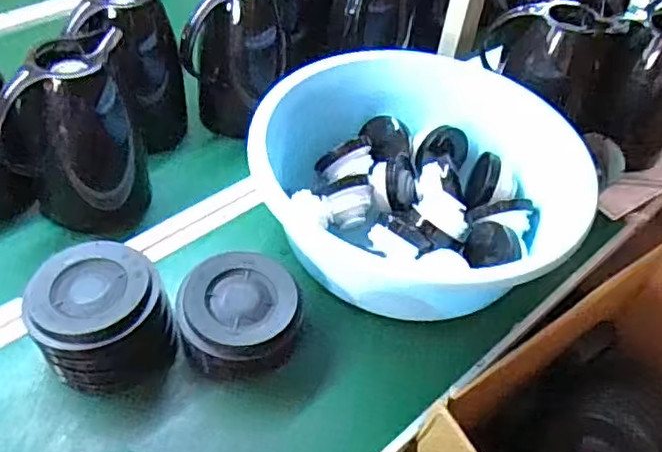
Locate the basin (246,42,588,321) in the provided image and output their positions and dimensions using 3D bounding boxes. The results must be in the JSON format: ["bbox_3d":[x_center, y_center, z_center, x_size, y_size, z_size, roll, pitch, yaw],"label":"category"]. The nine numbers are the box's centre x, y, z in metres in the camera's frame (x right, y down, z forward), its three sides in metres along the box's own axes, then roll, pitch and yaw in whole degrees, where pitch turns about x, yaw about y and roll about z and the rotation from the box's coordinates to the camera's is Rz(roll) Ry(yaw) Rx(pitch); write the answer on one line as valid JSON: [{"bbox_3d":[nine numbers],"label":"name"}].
[{"bbox_3d":[0.093,-0.060,0.769,0.368,0.111,0.351,4,46,-4],"label":"basin"}]

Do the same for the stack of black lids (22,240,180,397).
[{"bbox_3d":[-0.222,0.093,0.633,0.119,0.095,0.122,-31,57,-31],"label":"stack of black lids"}]

